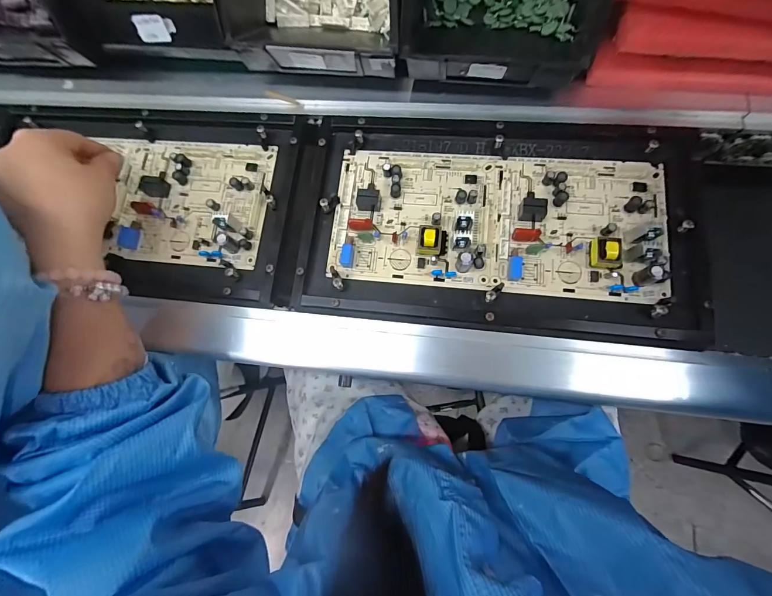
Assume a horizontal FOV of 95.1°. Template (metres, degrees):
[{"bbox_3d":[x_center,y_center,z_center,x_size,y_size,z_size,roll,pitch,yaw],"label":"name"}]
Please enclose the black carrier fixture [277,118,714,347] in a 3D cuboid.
[{"bbox_3d":[0.092,-0.073,0.317,0.346,0.042,0.201,5,78,5],"label":"black carrier fixture"}]

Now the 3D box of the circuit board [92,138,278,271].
[{"bbox_3d":[-0.195,-0.098,0.345,0.157,0.033,0.128,5,78,5],"label":"circuit board"}]

